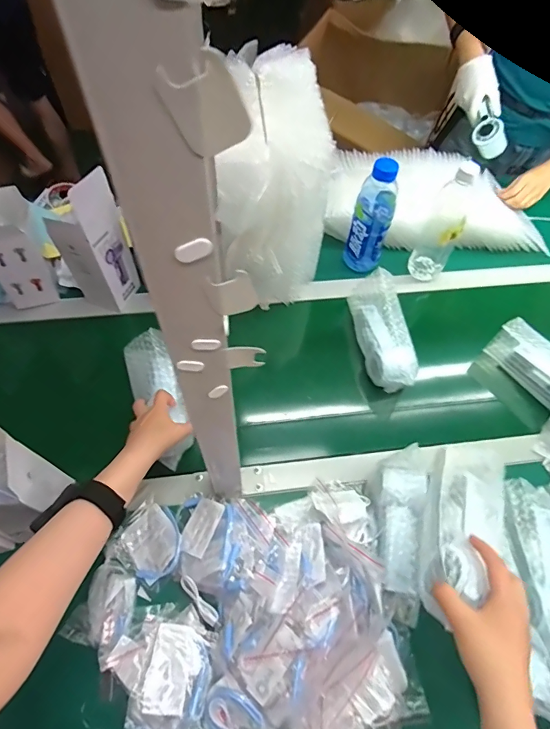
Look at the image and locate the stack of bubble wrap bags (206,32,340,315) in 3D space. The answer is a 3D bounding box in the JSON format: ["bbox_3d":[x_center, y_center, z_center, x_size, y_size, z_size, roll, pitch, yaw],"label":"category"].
[{"bbox_3d":[-0.013,-0.330,0.738,0.199,0.249,0.376,2,59,-2],"label":"stack of bubble wrap bags"}]

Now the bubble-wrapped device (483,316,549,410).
[{"bbox_3d":[0.445,0.016,0.672,0.056,0.067,0.199,-28,65,-18],"label":"bubble-wrapped device"}]

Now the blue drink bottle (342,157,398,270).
[{"bbox_3d":[0.175,-0.261,0.745,0.071,0.203,0.059,19,60,8],"label":"blue drink bottle"}]

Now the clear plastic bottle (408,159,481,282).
[{"bbox_3d":[0.302,-0.246,0.740,0.065,0.219,0.054,28,62,13],"label":"clear plastic bottle"}]

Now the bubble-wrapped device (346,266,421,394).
[{"bbox_3d":[0.180,-0.056,0.693,0.070,0.072,0.201,-4,59,-5],"label":"bubble-wrapped device"}]

